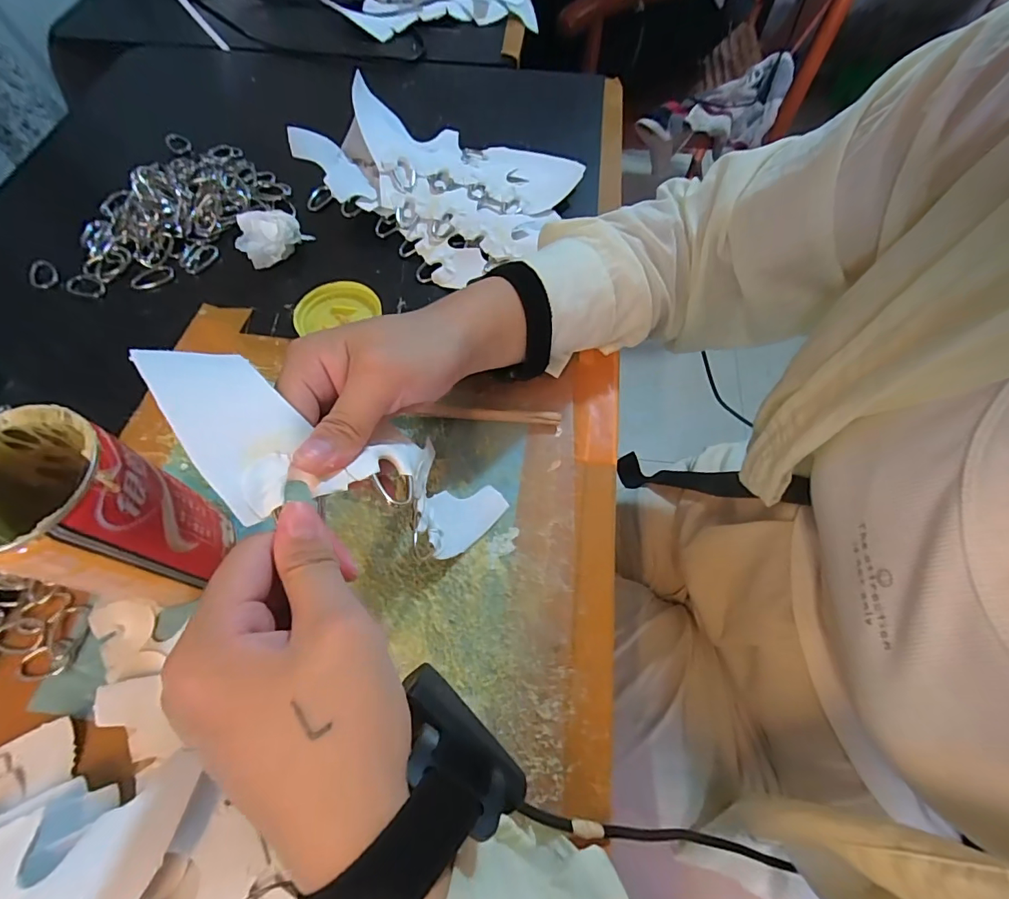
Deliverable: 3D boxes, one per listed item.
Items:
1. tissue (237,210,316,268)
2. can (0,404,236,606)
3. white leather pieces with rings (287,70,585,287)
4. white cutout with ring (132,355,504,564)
[{"bbox_3d":[-0.192,-0.174,0.387,0.049,0.032,0.041,-10,64,-6],"label":"tissue"},{"bbox_3d":[-0.194,0.038,0.233,0.076,0.116,0.065,19,65,9],"label":"can"},{"bbox_3d":[-0.054,-0.241,0.409,0.222,0.054,0.178,27,66,12],"label":"white leather pieces with rings"},{"bbox_3d":[-0.072,0.013,0.236,0.062,0.191,0.072,-19,57,35],"label":"white cutout with ring"}]

